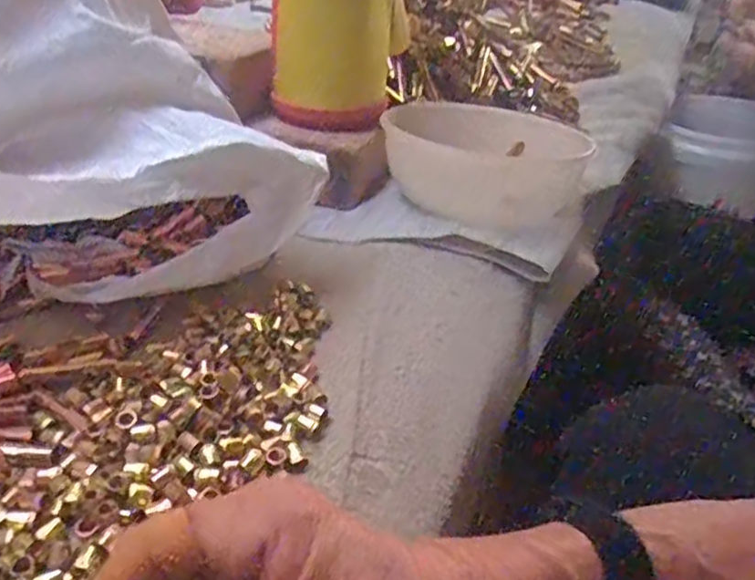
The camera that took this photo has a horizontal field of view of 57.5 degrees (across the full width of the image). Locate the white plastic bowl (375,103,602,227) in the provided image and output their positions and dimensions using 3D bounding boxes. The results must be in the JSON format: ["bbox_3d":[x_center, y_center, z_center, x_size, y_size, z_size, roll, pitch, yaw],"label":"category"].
[{"bbox_3d":[0.092,-0.104,0.537,0.131,0.070,0.137,1,34,-1],"label":"white plastic bowl"}]

